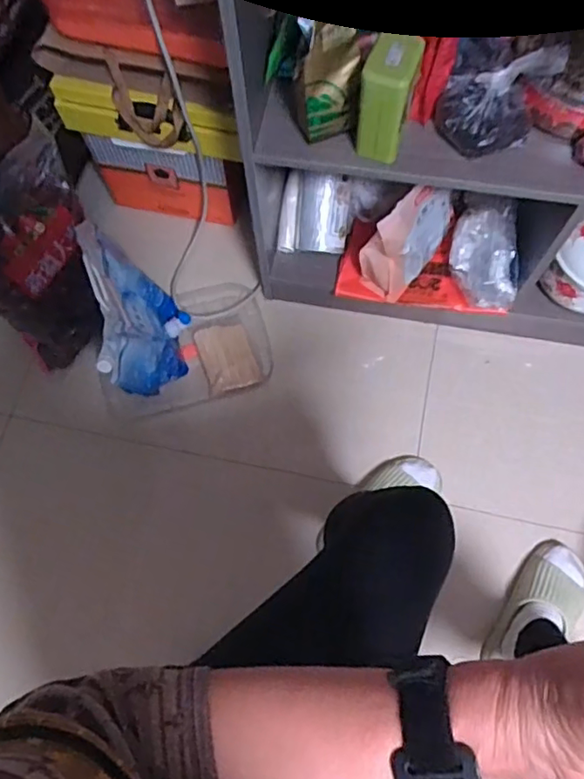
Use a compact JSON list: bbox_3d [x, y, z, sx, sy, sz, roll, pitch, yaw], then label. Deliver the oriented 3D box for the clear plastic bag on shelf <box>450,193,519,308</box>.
[{"bbox_3d":[0.341,-0.247,1.020,0.102,0.097,0.209,2,70,3],"label":"clear plastic bag on shelf"}]

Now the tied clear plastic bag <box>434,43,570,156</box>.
[{"bbox_3d":[0.255,-0.378,0.746,0.107,0.107,0.104,-27,72,-8],"label":"tied clear plastic bag"}]

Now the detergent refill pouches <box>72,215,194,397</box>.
[{"bbox_3d":[-0.258,-0.123,1.024,0.109,0.289,0.285,-13,70,-3],"label":"detergent refill pouches"}]

